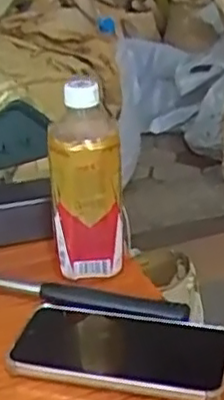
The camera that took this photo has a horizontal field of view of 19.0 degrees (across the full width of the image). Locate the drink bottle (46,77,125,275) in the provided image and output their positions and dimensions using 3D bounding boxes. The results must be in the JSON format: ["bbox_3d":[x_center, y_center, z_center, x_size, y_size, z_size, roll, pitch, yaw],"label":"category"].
[{"bbox_3d":[-0.025,-0.015,0.635,0.066,0.186,0.072,-1,26,-3],"label":"drink bottle"}]

